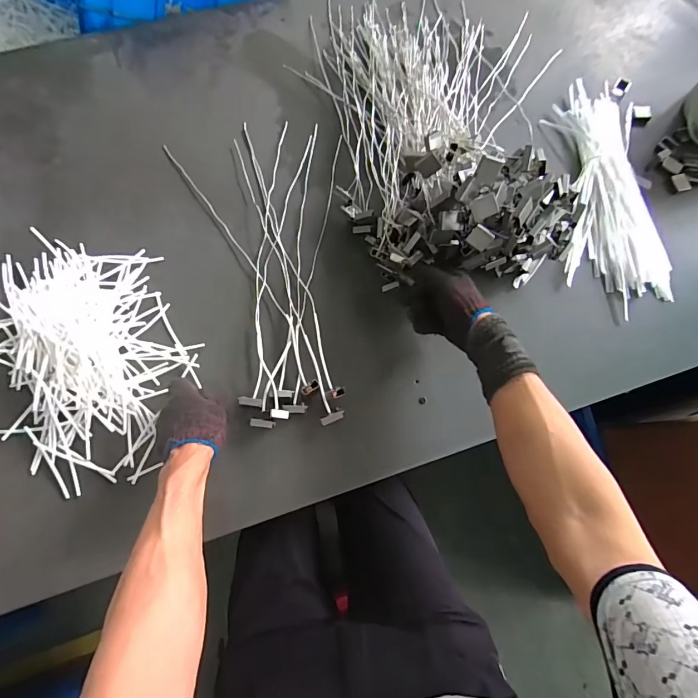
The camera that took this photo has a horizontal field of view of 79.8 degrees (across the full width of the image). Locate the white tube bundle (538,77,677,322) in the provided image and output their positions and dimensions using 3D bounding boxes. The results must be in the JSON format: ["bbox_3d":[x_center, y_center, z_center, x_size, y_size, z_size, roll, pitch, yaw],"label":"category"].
[{"bbox_3d":[0.459,-0.294,0.741,0.168,0.036,0.431,4,74,1],"label":"white tube bundle"}]

